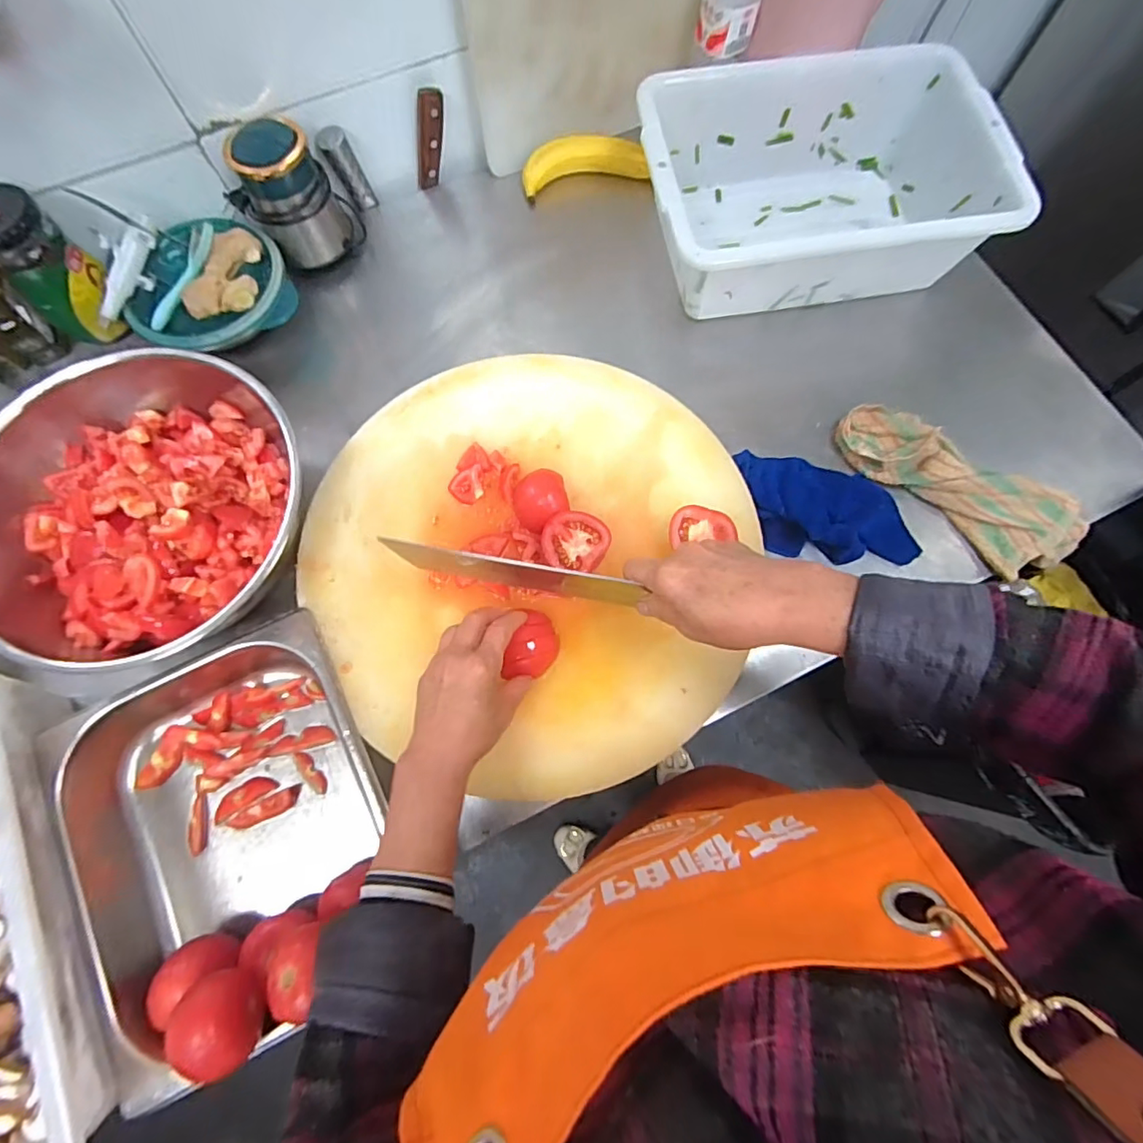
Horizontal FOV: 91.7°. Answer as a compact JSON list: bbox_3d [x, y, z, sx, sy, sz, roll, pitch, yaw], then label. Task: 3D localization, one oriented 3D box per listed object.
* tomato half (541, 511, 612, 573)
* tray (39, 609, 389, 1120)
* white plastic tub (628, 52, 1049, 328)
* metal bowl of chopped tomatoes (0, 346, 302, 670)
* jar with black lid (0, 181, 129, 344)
[{"bbox_3d":[0.004,-0.025,0.535,0.062,0.034,0.054,9,74,3],"label":"tomato half"},{"bbox_3d":[-0.303,0.237,0.513,0.272,0.082,0.330,-23,75,-6],"label":"tray"},{"bbox_3d":[0.282,-0.462,0.674,0.390,0.122,0.259,-6,74,-2],"label":"white plastic tub"},{"bbox_3d":[-0.408,-0.059,0.547,0.299,0.108,0.308,0,73,0],"label":"metal bowl of chopped tomatoes"},{"bbox_3d":[-0.575,-0.331,0.617,0.090,0.146,0.083,0,73,0],"label":"jar with black lid"}]

